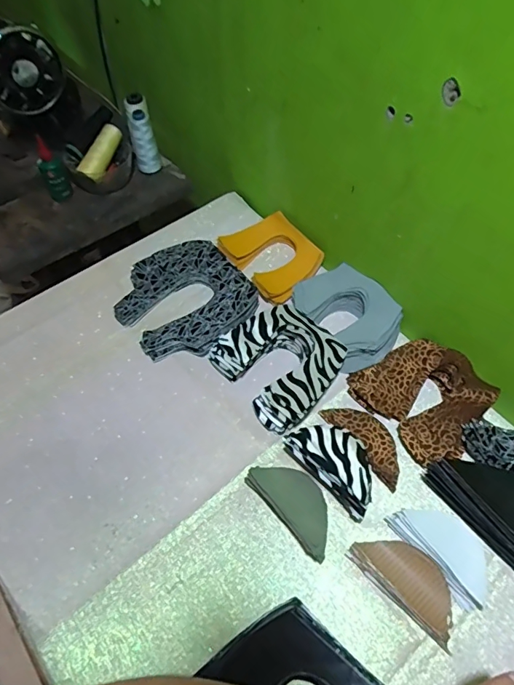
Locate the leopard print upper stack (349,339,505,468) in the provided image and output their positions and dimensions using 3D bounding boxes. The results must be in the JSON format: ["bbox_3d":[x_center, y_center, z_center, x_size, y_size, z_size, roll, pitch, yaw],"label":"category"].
[{"bbox_3d":[0.222,0.064,0.609,0.137,0.045,0.158,-32,63,-19],"label":"leopard print upper stack"}]

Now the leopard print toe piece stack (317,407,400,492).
[{"bbox_3d":[0.143,0.124,0.596,0.050,0.015,0.124,-35,64,-21],"label":"leopard print toe piece stack"}]

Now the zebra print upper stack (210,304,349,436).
[{"bbox_3d":[0.033,0.026,0.643,0.149,0.043,0.164,-37,64,-22],"label":"zebra print upper stack"}]

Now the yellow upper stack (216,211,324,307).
[{"bbox_3d":[0.023,-0.141,0.756,0.123,0.039,0.162,-32,63,-20],"label":"yellow upper stack"}]

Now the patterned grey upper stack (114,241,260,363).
[{"bbox_3d":[-0.110,-0.066,0.712,0.188,0.027,0.191,-34,63,-21],"label":"patterned grey upper stack"}]

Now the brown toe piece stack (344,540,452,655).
[{"bbox_3d":[0.165,0.258,0.507,0.123,0.017,0.059,38,64,22],"label":"brown toe piece stack"}]

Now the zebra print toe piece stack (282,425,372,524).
[{"bbox_3d":[0.094,0.145,0.556,0.062,0.062,0.122,-39,65,-23],"label":"zebra print toe piece stack"}]

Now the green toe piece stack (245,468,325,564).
[{"bbox_3d":[0.045,0.187,0.539,0.056,0.049,0.122,-36,64,-21],"label":"green toe piece stack"}]

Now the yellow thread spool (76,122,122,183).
[{"bbox_3d":[-0.285,-0.351,0.850,0.032,0.038,0.112,28,88,15],"label":"yellow thread spool"}]

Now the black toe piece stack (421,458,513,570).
[{"bbox_3d":[0.279,0.184,0.534,0.086,0.034,0.150,-31,62,-19],"label":"black toe piece stack"}]

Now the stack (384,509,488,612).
[{"bbox_3d":[0.214,0.229,0.521,0.066,0.016,0.119,-35,64,-21],"label":"stack"}]

